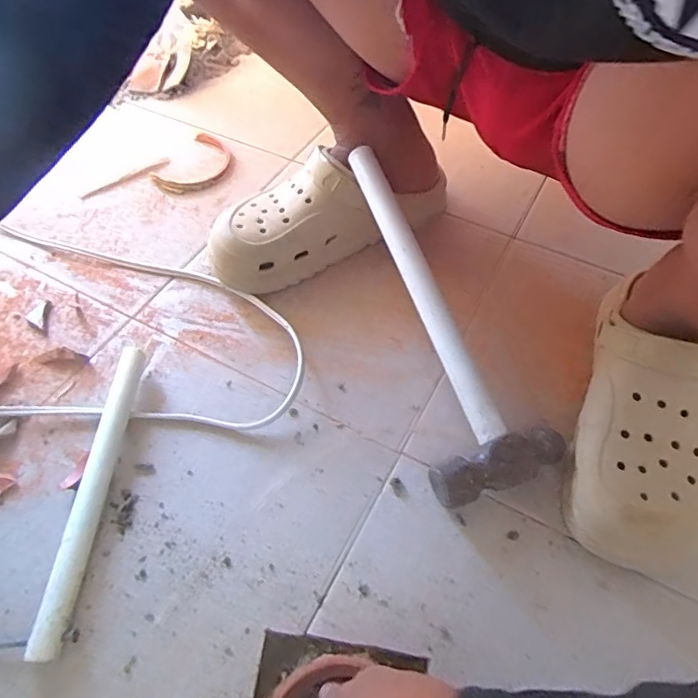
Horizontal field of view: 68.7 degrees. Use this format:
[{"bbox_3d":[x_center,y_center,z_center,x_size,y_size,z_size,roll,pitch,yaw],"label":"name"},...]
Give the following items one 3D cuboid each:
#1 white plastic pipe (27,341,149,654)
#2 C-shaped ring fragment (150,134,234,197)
[{"bbox_3d":[-0.192,0.102,0.391,0.020,0.024,0.232,2,54,1],"label":"white plastic pipe"},{"bbox_3d":[-0.192,-0.229,0.647,0.081,0.010,0.113,23,57,16],"label":"C-shaped ring fragment"}]

